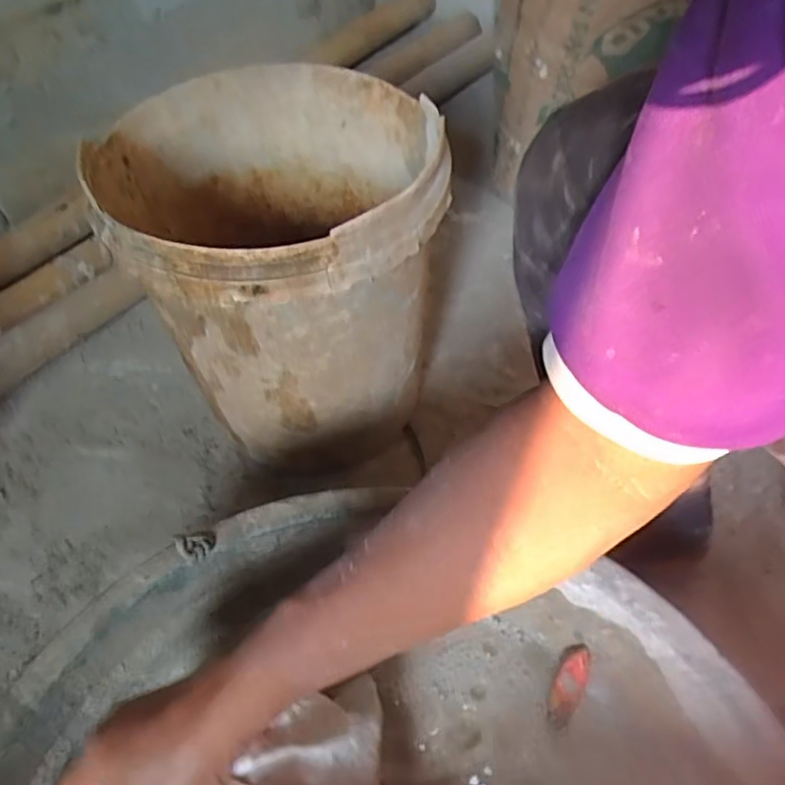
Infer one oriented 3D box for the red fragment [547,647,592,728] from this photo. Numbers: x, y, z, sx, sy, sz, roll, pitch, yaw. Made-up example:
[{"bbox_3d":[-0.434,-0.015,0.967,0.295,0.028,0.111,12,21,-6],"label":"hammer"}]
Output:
[{"bbox_3d":[0.139,0.230,0.493,0.024,0.004,0.061,22,74,16],"label":"red fragment"}]

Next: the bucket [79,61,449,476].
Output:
[{"bbox_3d":[-0.109,-0.119,0.686,0.295,0.354,0.311,-1,54,1],"label":"bucket"}]

